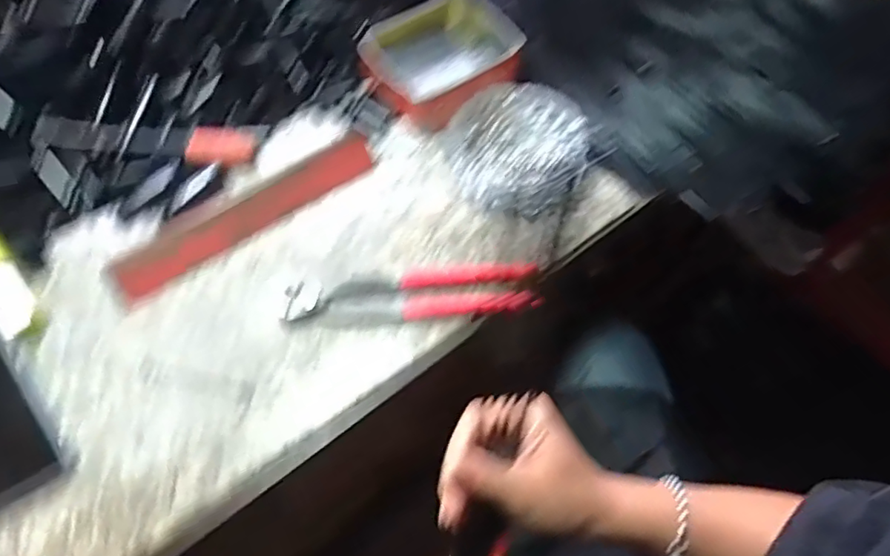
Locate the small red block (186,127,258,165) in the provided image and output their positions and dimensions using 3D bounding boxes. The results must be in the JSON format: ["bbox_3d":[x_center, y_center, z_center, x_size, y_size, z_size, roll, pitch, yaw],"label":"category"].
[{"bbox_3d":[-0.189,-0.111,0.487,0.053,0.016,0.031,-4,61,-5],"label":"small red block"}]

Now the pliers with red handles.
[{"bbox_3d":[-0.022,0.011,0.441,0.191,0.016,0.041,-4,61,-6],"label":"pliers with red handles"}]

